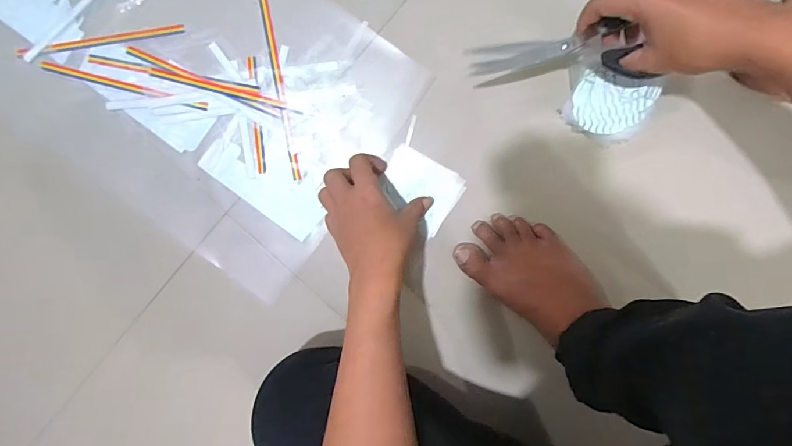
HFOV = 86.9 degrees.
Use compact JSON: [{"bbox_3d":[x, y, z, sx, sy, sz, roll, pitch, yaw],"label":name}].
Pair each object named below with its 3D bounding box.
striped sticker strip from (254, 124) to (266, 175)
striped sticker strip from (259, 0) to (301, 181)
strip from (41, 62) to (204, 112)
[{"bbox_3d":[-0.172,-0.094,0.528,0.012,0.004,0.062,-2,98,4],"label":"striped sticker strip"},{"bbox_3d":[-0.143,-0.163,0.517,0.011,0.004,0.219,-9,97,5],"label":"striped sticker strip"},{"bbox_3d":[-0.347,-0.174,0.534,0.225,0.011,0.010,14,99,2],"label":"strip"}]

